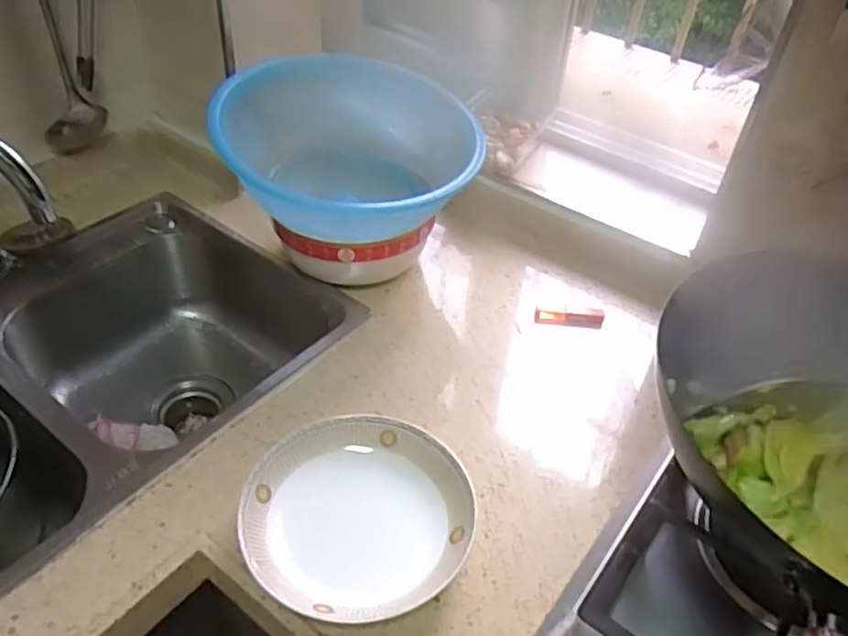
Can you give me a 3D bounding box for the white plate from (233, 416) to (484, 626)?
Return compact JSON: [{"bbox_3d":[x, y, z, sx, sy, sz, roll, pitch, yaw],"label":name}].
[{"bbox_3d":[-0.053,0.161,0.570,0.180,0.034,0.174,4,40,-3],"label":"white plate"}]

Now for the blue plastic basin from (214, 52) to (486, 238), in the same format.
[{"bbox_3d":[-0.093,-0.201,0.821,0.279,0.122,0.279,3,41,-3],"label":"blue plastic basin"}]

